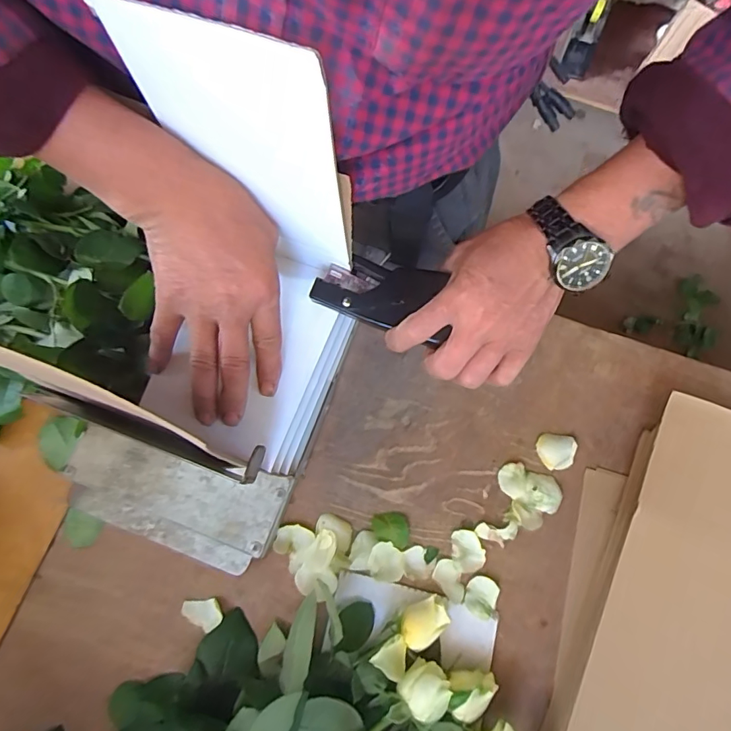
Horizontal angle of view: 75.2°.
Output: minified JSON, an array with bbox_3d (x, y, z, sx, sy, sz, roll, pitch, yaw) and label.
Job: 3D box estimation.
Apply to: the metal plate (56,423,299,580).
[{"bbox_3d":[-0.193,0.132,0.470,0.217,0.011,0.094,14,82,5],"label":"metal plate"}]

